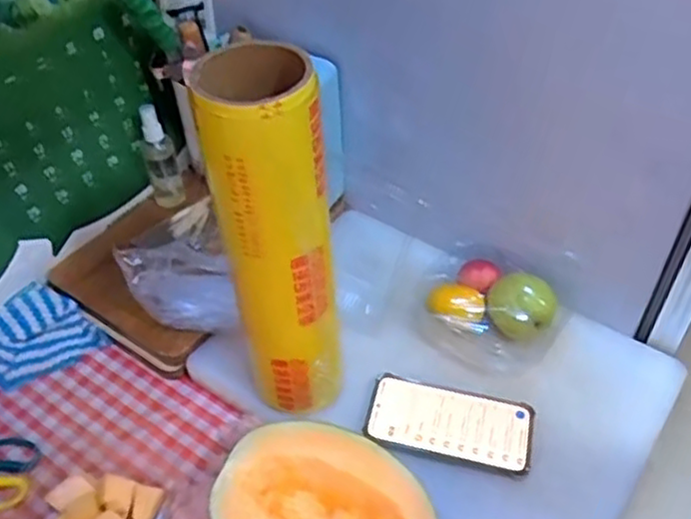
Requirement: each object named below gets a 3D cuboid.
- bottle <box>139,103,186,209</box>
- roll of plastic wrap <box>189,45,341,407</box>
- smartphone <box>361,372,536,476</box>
[{"bbox_3d":[-0.231,-0.128,0.895,0.043,0.131,0.037,-16,48,-13],"label":"bottle"},{"bbox_3d":[-0.056,-0.006,0.607,0.091,0.337,0.095,-8,47,-6],"label":"roll of plastic wrap"},{"bbox_3d":[0.102,0.158,0.697,0.158,0.011,0.080,9,47,10],"label":"smartphone"}]

